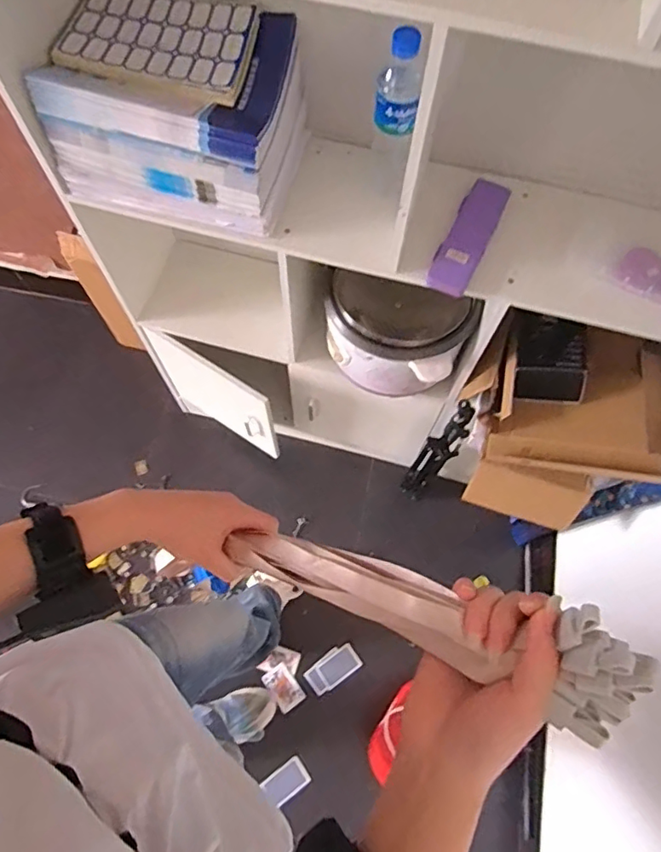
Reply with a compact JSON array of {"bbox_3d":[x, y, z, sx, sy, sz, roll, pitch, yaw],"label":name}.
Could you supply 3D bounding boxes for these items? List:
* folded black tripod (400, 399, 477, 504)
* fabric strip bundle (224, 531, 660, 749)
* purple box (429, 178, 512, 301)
[{"bbox_3d":[0.231,0.067,1.190,0.078,0.516,0.071,31,71,11],"label":"folded black tripod"},{"bbox_3d":[0.036,0.117,0.367,0.313,0.046,0.053,9,64,39],"label":"fabric strip bundle"},{"bbox_3d":[0.195,-0.267,0.756,0.058,0.022,0.194,25,70,9],"label":"purple box"}]

